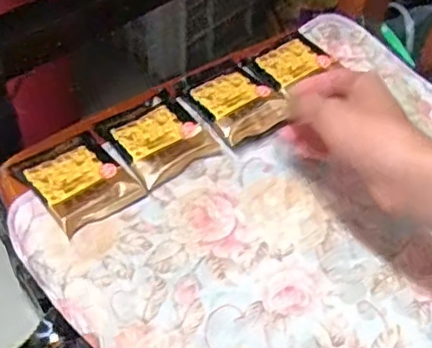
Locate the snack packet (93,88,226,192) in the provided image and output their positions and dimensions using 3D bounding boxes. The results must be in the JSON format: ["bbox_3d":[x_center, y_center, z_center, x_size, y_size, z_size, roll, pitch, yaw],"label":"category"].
[{"bbox_3d":[-0.052,-0.036,0.552,0.077,0.014,0.086,-31,61,-24],"label":"snack packet"}]

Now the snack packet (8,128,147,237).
[{"bbox_3d":[-0.113,0.002,0.516,0.073,0.017,0.083,-33,62,-25],"label":"snack packet"}]

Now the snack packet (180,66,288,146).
[{"bbox_3d":[0.022,-0.066,0.580,0.074,0.014,0.083,-32,61,-24],"label":"snack packet"}]

